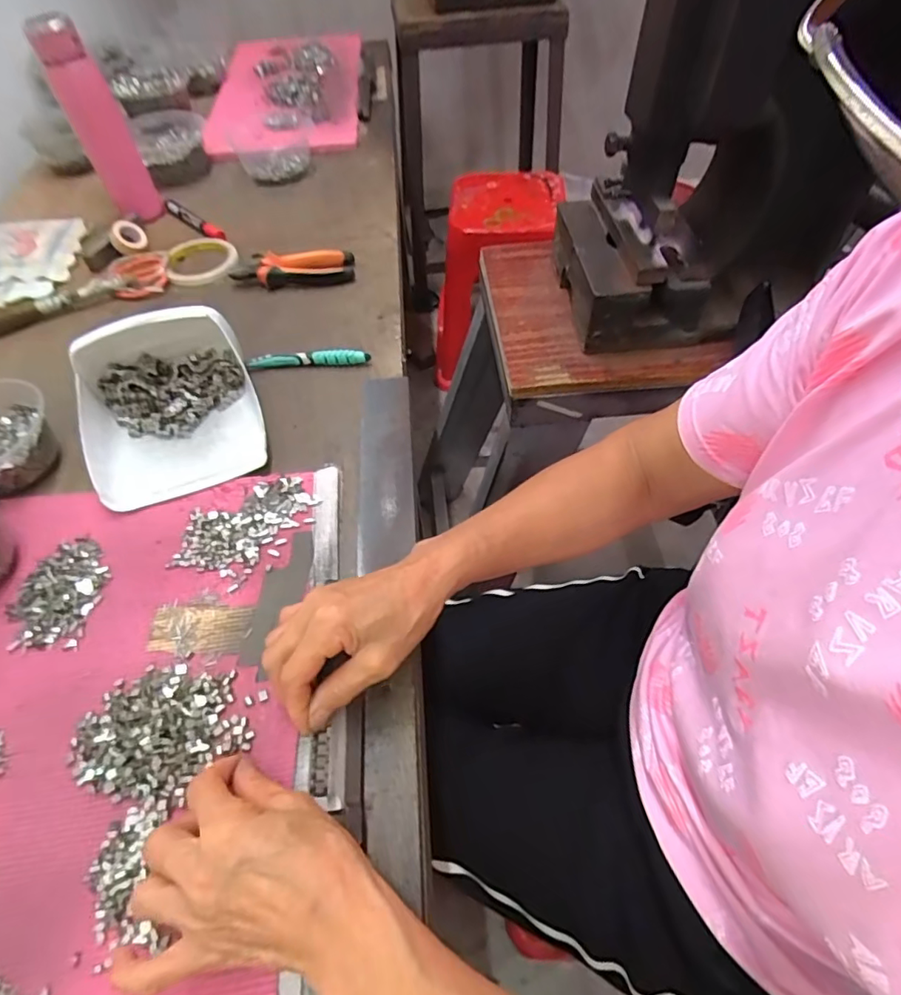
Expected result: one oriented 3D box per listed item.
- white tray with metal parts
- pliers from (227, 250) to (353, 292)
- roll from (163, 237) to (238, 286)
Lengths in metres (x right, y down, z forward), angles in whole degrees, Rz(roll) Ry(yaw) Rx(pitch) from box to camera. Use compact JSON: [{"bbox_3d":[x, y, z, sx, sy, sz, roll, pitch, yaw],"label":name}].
[{"bbox_3d":[-0.266,-0.093,0.503,0.153,0.081,0.169,-22,56,-12],"label":"white tray with metal parts"},{"bbox_3d":[-0.197,-0.291,0.683,0.148,0.024,0.052,-8,54,-3],"label":"pliers"},{"bbox_3d":[-0.329,-0.312,0.718,0.089,0.015,0.104,-15,55,-7],"label":"roll"}]

